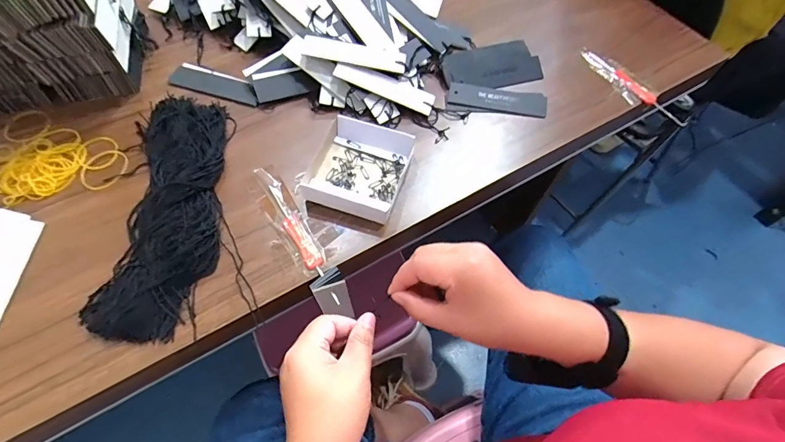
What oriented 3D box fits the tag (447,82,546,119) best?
[{"bbox_3d":[0.135,-0.156,0.506,0.120,0.009,0.040,8,73,5],"label":"tag"}]

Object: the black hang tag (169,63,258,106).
[{"bbox_3d":[-0.229,-0.176,0.506,0.127,0.011,0.043,20,62,9],"label":"black hang tag"}]

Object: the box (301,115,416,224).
[{"bbox_3d":[-0.038,-0.060,0.438,0.101,0.026,0.107,17,62,8],"label":"box"}]

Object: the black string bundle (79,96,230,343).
[{"bbox_3d":[-0.232,-0.023,0.408,0.106,0.031,0.280,-2,62,-4],"label":"black string bundle"}]

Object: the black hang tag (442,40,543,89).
[{"bbox_3d":[0.133,-0.209,0.529,0.127,0.011,0.065,-9,74,-2],"label":"black hang tag"}]

